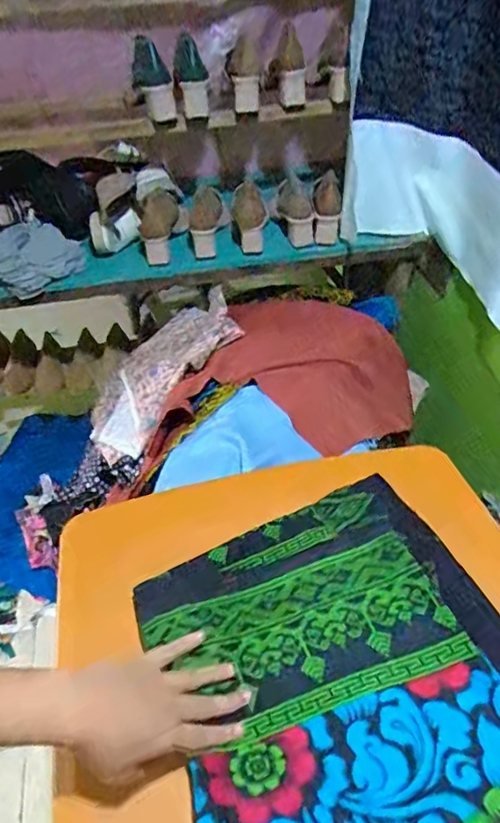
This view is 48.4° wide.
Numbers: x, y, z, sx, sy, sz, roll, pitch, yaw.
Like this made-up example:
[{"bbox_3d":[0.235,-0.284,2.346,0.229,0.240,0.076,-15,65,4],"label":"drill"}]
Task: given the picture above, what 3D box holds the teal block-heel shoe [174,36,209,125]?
[{"bbox_3d":[-0.103,-0.578,0.983,0.046,0.197,0.060,1,82,4],"label":"teal block-heel shoe"}]

